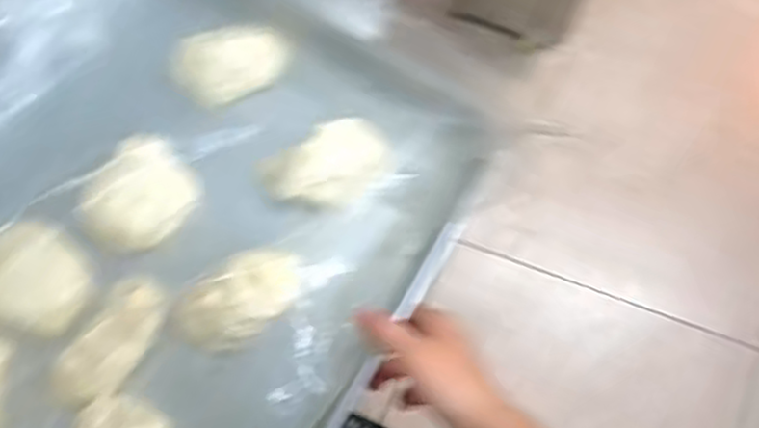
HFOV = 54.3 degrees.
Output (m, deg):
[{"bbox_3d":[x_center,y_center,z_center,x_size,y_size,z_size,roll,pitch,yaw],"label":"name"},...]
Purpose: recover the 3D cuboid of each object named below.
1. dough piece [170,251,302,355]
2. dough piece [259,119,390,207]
[{"bbox_3d":[-0.100,0.061,0.528,0.093,0.016,0.055,-36,76,-8],"label":"dough piece"},{"bbox_3d":[-0.038,-0.035,0.550,0.088,0.019,0.062,-32,76,-7],"label":"dough piece"}]

